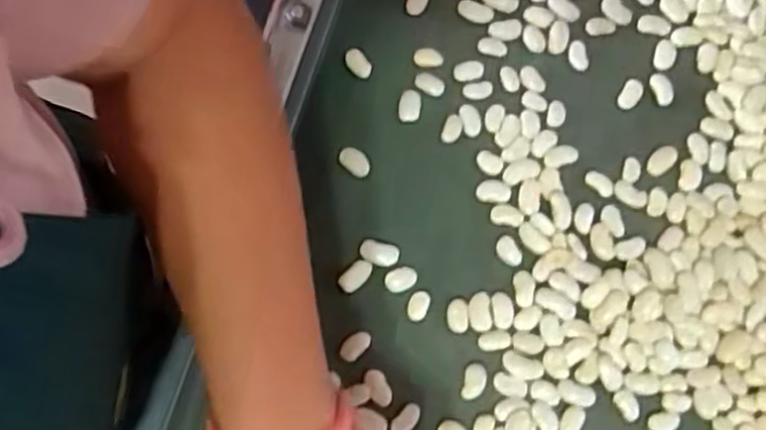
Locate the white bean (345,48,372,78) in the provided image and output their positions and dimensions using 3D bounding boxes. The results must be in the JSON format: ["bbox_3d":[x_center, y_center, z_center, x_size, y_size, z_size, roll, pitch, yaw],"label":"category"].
[{"bbox_3d":[-0.016,-0.099,0.483,0.012,0.005,0.021,-40,81,-7],"label":"white bean"}]

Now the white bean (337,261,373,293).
[{"bbox_3d":[-0.017,0.038,0.458,0.012,0.004,0.023,41,82,8],"label":"white bean"}]

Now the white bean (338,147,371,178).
[{"bbox_3d":[-0.018,-0.034,0.474,0.022,0.004,0.014,40,81,8],"label":"white bean"}]

